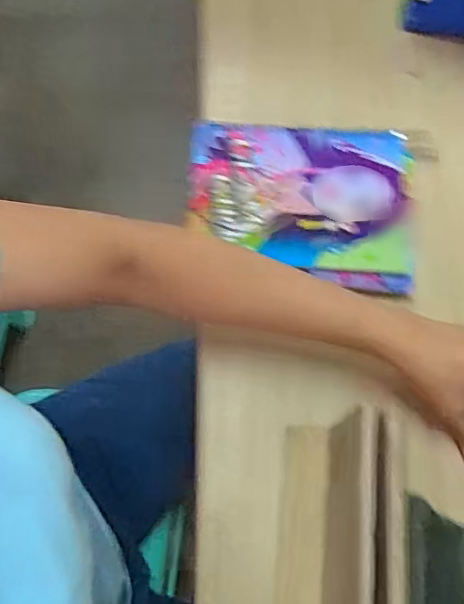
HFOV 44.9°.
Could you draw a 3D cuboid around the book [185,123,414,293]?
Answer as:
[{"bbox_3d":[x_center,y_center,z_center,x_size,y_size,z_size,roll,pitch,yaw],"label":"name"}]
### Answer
[{"bbox_3d":[0.060,-0.093,0.503,0.198,0.009,0.158,6,68,2],"label":"book"}]

